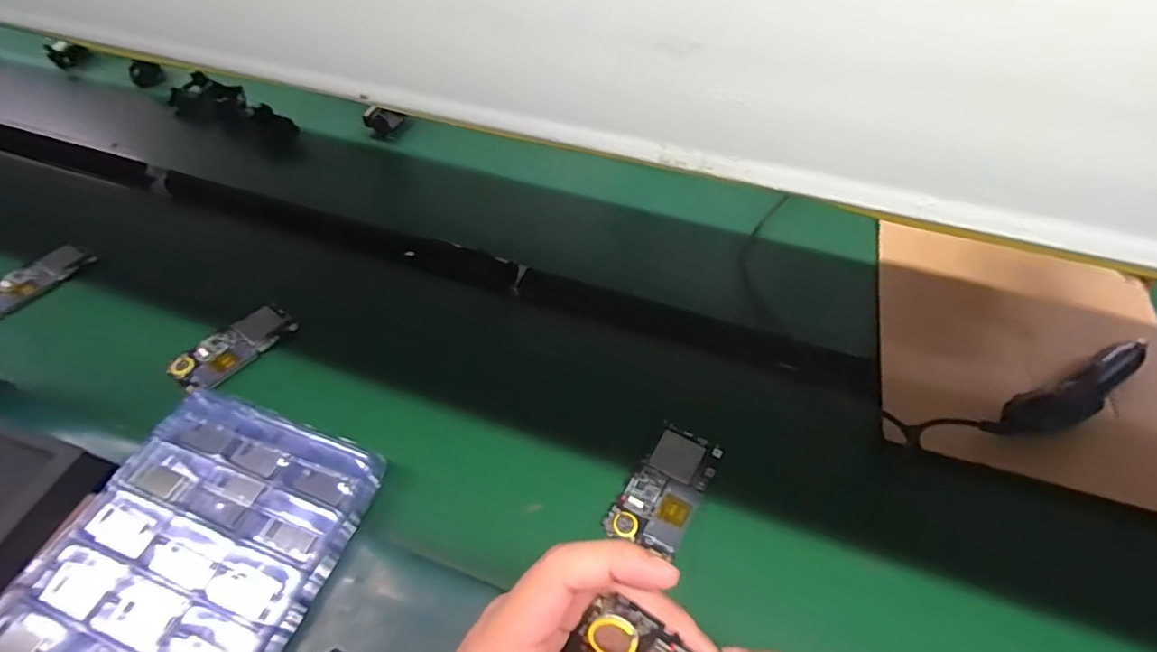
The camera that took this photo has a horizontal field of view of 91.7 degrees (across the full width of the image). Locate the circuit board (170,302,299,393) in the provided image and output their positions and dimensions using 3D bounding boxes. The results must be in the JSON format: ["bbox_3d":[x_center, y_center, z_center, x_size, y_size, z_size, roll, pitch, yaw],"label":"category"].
[{"bbox_3d":[-0.377,0.020,0.613,0.059,0.015,0.122,37,64,16],"label":"circuit board"}]

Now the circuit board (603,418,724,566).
[{"bbox_3d":[0.081,0.146,0.508,0.063,0.008,0.123,26,55,21],"label":"circuit board"}]

